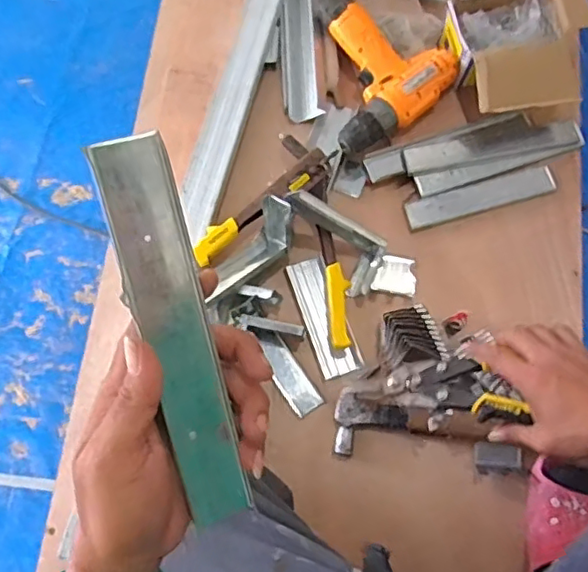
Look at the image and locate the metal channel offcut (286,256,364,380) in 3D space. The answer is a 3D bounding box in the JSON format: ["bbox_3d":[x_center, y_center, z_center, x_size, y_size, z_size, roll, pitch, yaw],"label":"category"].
[{"bbox_3d":[0.036,0.034,0.740,0.048,0.021,0.151,-19,76,-6],"label":"metal channel offcut"}]

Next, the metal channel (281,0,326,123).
[{"bbox_3d":[0.005,-0.365,0.855,0.050,0.031,0.284,-4,74,1],"label":"metal channel"}]

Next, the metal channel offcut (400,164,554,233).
[{"bbox_3d":[0.241,-0.116,0.785,0.193,0.017,0.038,-16,74,-2],"label":"metal channel offcut"}]

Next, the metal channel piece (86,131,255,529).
[{"bbox_3d":[-0.062,0.033,0.331,0.036,0.012,0.223,-13,108,-5],"label":"metal channel piece"}]

